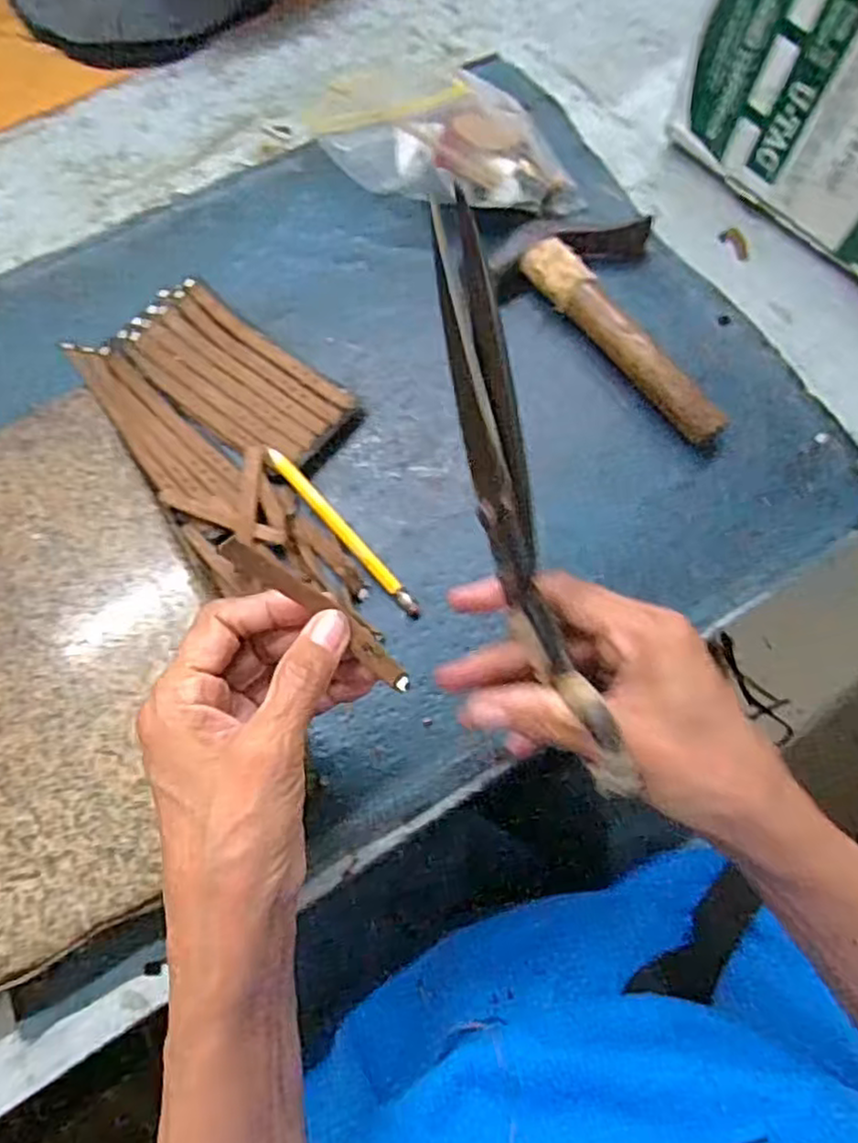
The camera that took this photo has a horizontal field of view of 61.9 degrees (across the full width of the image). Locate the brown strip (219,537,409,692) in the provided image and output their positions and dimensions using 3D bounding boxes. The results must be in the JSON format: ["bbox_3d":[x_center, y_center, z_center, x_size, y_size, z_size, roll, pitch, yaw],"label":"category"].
[{"bbox_3d":[-0.041,0.016,0.273,0.089,0.010,0.013,41,73,-18],"label":"brown strip"}]

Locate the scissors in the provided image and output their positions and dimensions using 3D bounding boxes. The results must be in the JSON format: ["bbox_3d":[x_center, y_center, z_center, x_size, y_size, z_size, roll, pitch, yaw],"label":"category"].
[{"bbox_3d":[0.032,-0.014,0.255,0.015,0.046,0.201,-22,107,-7],"label":"scissors"}]

